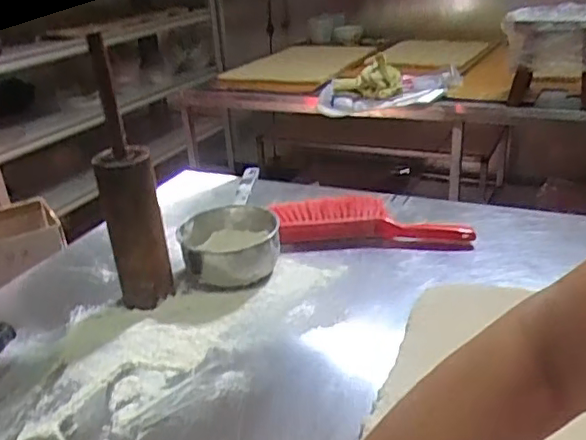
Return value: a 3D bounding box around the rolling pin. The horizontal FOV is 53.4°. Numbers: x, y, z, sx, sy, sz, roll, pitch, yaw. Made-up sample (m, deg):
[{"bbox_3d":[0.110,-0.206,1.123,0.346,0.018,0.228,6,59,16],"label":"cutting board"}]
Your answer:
[{"bbox_3d":[-0.241,-0.050,0.849,0.082,0.375,0.090,-13,27,-17],"label":"rolling pin"}]

